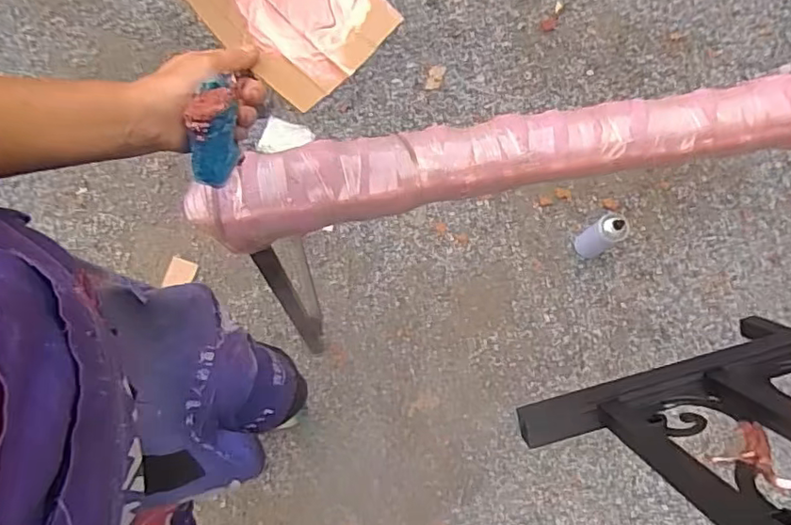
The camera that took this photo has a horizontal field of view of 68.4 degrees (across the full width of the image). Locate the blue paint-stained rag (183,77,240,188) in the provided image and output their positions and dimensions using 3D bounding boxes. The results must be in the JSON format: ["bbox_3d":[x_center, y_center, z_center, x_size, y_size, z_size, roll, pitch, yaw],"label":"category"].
[{"bbox_3d":[-0.148,-0.099,0.479,0.029,0.082,0.035,13,43,2],"label":"blue paint-stained rag"}]

